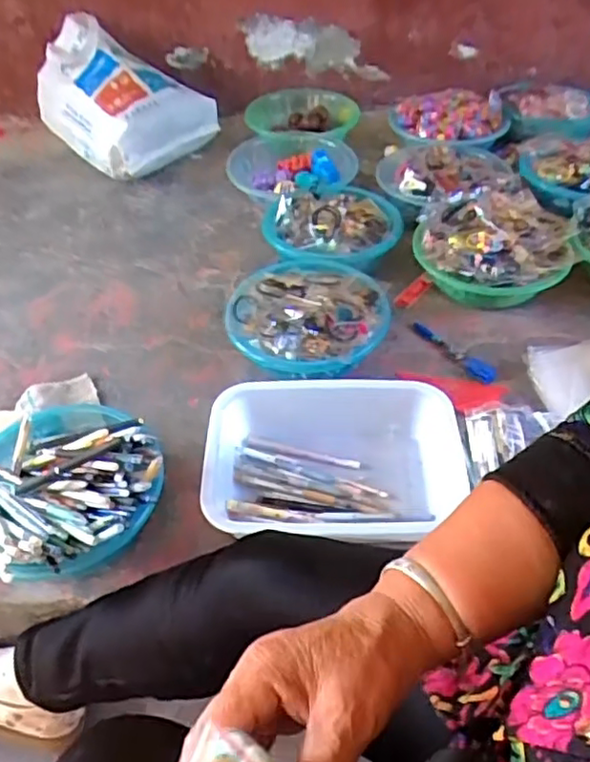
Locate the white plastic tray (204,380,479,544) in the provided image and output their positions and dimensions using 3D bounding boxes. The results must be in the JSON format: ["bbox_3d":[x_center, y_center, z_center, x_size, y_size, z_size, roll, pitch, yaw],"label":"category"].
[{"bbox_3d":[0.050,0.106,0.759,0.302,0.075,0.221,2,46,3],"label":"white plastic tray"}]

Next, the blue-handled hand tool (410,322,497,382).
[{"bbox_3d":[0.225,-0.043,0.927,0.033,0.008,0.148,-33,54,-28],"label":"blue-handled hand tool"}]

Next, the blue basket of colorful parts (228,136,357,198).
[{"bbox_3d":[-0.004,-0.403,1.234,0.237,0.077,0.233,4,46,4],"label":"blue basket of colorful parts"}]

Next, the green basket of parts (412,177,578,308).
[{"bbox_3d":[0.311,-0.208,1.012,0.235,0.110,0.238,21,49,20],"label":"green basket of parts"}]

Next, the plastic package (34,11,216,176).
[{"bbox_3d":[-0.385,-0.630,1.404,0.353,0.204,0.268,33,55,29],"label":"plastic package"}]

